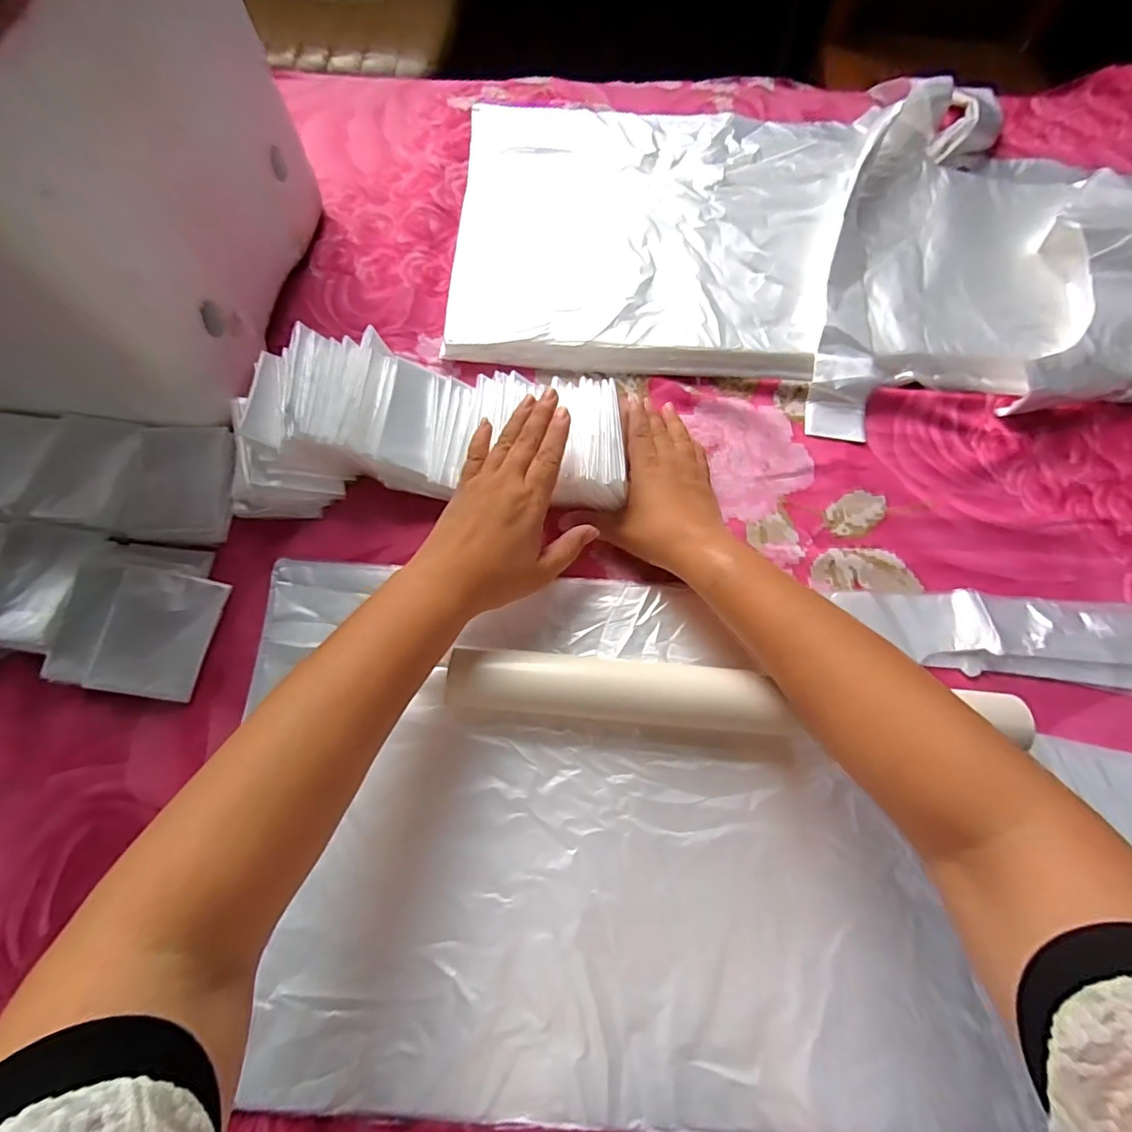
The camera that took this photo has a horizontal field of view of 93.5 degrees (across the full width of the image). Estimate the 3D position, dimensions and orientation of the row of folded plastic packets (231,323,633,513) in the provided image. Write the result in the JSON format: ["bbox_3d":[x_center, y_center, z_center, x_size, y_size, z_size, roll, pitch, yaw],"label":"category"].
[{"bbox_3d":[-0.100,-0.104,0.400,0.283,0.052,0.127,2,72,2],"label":"row of folded plastic packets"}]

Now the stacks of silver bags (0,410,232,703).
[{"bbox_3d":[-0.486,-0.031,0.394,0.474,0.049,0.199,6,72,3],"label":"stacks of silver bags"}]

